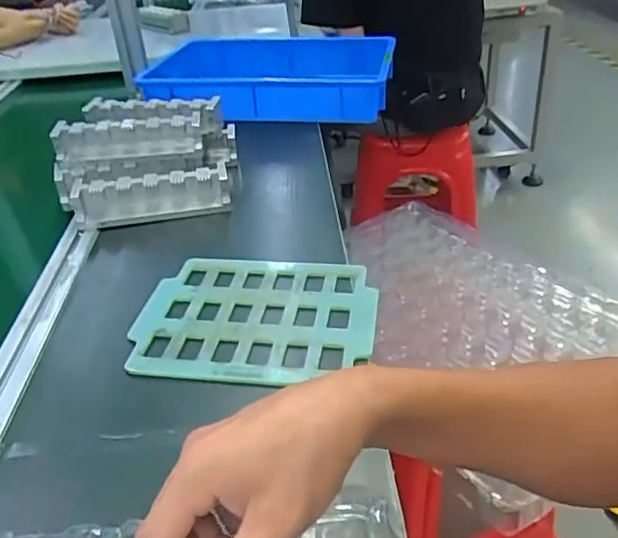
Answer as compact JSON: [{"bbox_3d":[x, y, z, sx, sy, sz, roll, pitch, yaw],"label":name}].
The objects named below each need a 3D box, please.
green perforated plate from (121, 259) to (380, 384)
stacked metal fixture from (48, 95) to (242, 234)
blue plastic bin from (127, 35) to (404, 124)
[{"bbox_3d":[-0.050,0.044,0.565,0.221,0.015,0.174,2,35,10],"label":"green perforated plate"},{"bbox_3d":[-0.218,-0.151,0.794,0.221,0.104,0.210,-5,35,0],"label":"stacked metal fixture"},{"bbox_3d":[-0.065,-0.351,1.090,0.429,0.084,0.293,2,35,10],"label":"blue plastic bin"}]

